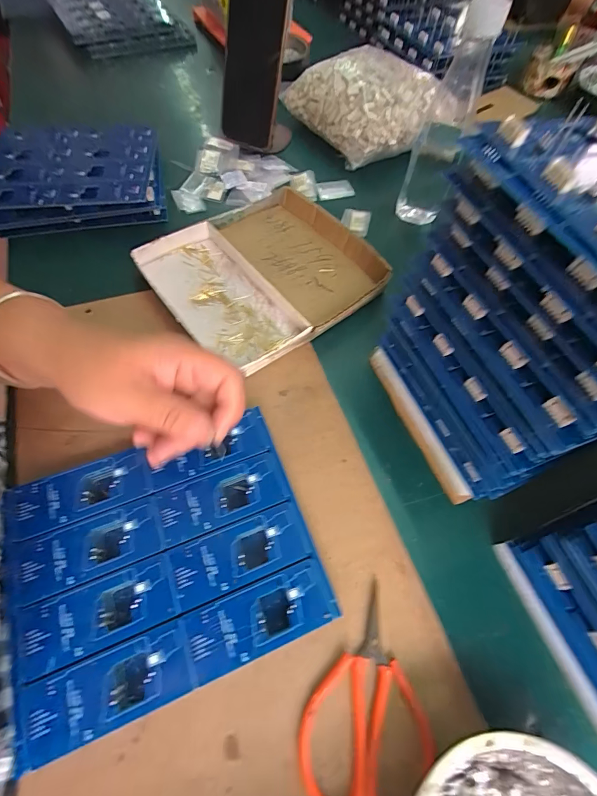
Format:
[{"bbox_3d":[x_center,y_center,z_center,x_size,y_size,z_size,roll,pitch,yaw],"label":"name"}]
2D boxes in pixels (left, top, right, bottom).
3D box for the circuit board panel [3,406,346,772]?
[{"bbox_3d":[-0.091,0.107,0.245,0.188,0.004,0.157,-18,64,-13],"label":"circuit board panel"}]

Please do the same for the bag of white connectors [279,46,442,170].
[{"bbox_3d":[0.089,-0.424,0.522,0.135,0.083,0.198,-27,66,-15],"label":"bag of white connectors"}]

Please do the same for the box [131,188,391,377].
[{"bbox_3d":[-0.035,-0.138,0.391,0.212,0.025,0.199,-35,68,-18],"label":"box"}]

